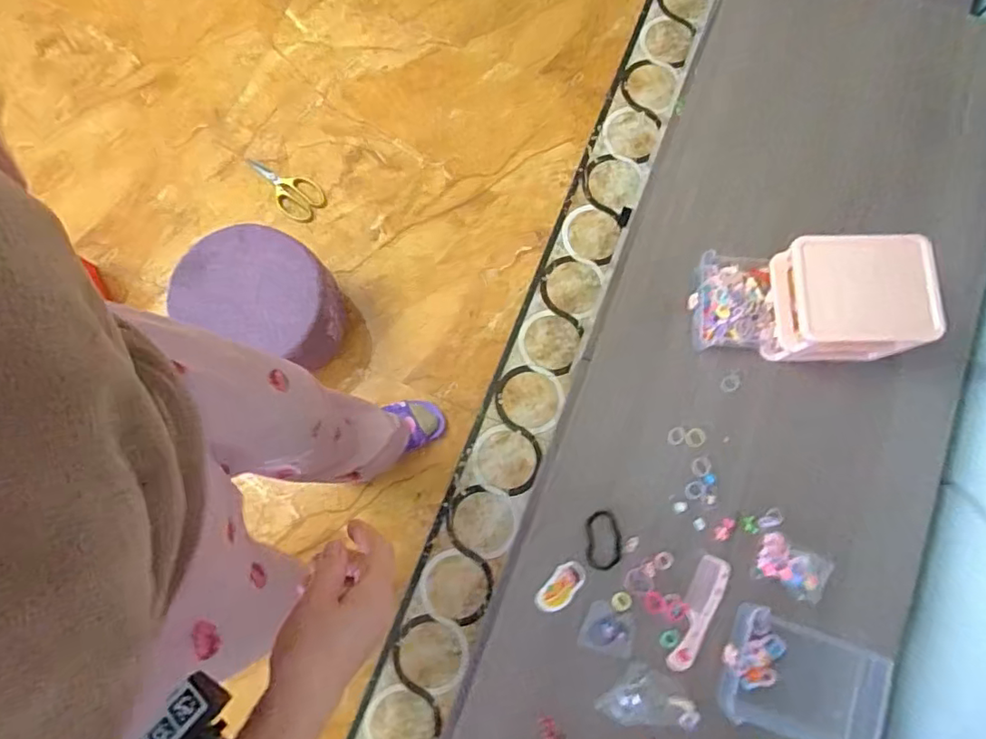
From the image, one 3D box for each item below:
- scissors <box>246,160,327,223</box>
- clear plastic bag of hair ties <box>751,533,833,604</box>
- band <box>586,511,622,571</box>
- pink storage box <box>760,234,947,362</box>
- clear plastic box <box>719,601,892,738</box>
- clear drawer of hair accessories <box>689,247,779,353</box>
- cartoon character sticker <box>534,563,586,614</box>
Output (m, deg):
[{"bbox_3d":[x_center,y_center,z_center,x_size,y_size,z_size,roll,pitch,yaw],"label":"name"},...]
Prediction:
[{"bbox_3d":[-0.468,-0.410,1.257,0.207,0.014,0.098,38,81,7],"label":"scissors"},{"bbox_3d":[0.363,0.241,0.680,0.083,0.016,0.056,27,80,5],"label":"clear plastic bag of hair ties"},{"bbox_3d":[0.137,0.211,0.695,0.041,0.010,0.070,2,79,0],"label":"band"},{"bbox_3d":[0.432,-0.086,0.693,0.164,0.115,0.125,1,79,0],"label":"pink storage box"},{"bbox_3d":[0.350,0.357,0.642,0.170,0.041,0.130,21,79,4],"label":"clear plastic box"},{"bbox_3d":[0.312,-0.089,0.744,0.109,0.045,0.125,0,79,0],"label":"clear drawer of hair accessories"},{"bbox_3d":[0.082,0.265,0.687,0.032,0.007,0.070,41,81,7],"label":"cartoon character sticker"}]

